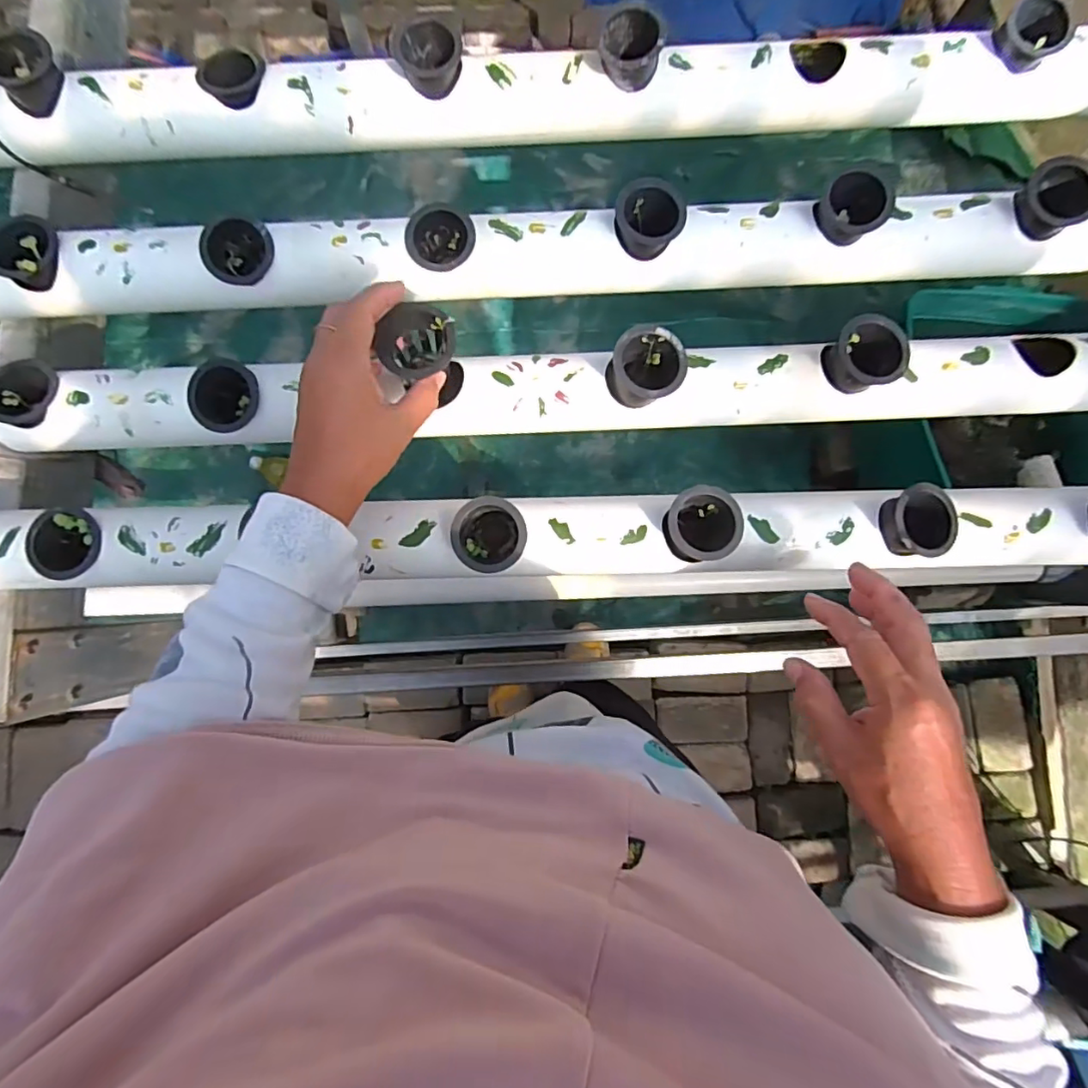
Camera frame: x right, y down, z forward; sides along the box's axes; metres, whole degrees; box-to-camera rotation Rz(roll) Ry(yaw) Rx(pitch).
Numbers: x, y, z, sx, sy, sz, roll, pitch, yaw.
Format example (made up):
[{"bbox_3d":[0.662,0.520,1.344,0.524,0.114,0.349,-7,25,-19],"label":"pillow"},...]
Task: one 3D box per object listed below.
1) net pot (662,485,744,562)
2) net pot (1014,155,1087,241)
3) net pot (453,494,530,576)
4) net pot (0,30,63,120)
[{"bbox_3d":[0.111,-0.013,0.408,0.051,0.048,0.050,0,84,-2],"label":"net pot"},{"bbox_3d":[0.377,-0.255,0.415,0.043,0.034,0.049,-36,86,-5],"label":"net pot"},{"bbox_3d":[-0.038,-0.003,0.417,0.049,0.068,0.049,0,84,-2],"label":"net pot"},{"bbox_3d":[-0.391,-0.355,0.423,0.043,0.031,0.044,0,84,-2],"label":"net pot"}]

